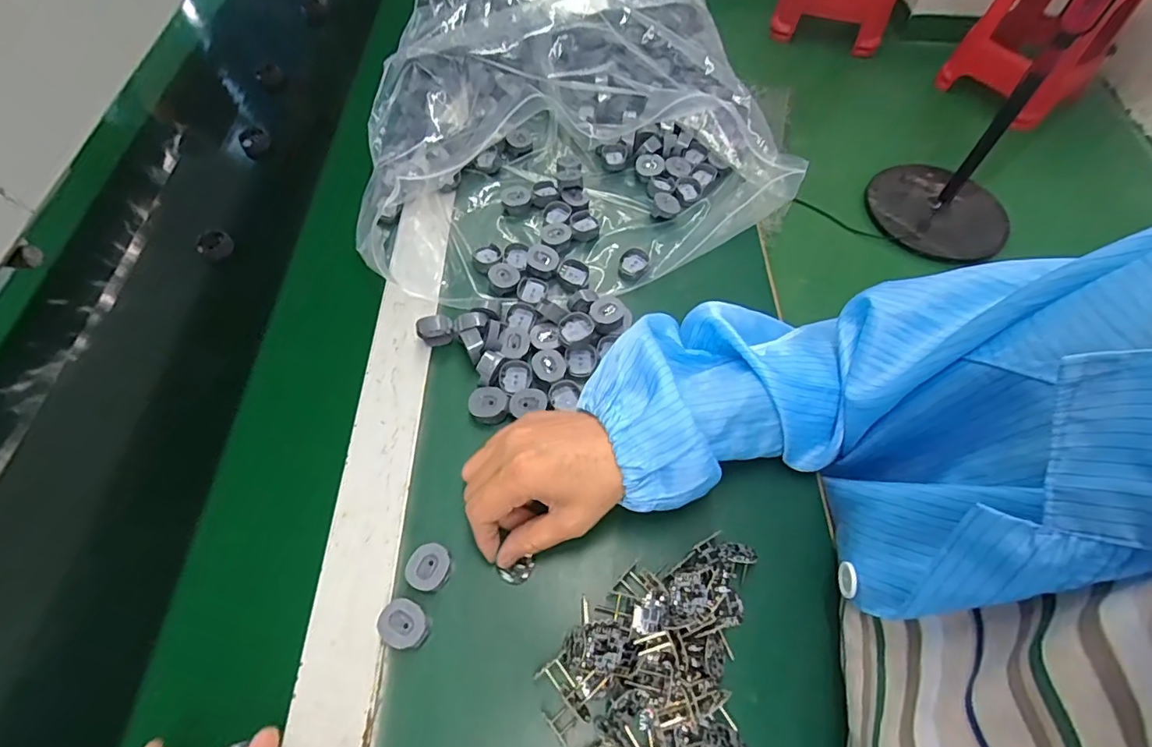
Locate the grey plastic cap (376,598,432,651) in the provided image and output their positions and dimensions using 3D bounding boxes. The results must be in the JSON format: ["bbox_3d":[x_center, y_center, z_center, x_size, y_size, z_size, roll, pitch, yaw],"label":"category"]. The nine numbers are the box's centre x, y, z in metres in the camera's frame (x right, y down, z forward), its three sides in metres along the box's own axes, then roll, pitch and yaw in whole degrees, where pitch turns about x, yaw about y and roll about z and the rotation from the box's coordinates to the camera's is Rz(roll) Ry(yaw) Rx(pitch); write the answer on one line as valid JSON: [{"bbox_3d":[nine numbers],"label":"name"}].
[{"bbox_3d":[-0.105,0.153,0.326,0.029,0.014,0.024,25,62,12],"label":"grey plastic cap"}]

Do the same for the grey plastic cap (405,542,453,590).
[{"bbox_3d":[-0.094,0.124,0.343,0.025,0.011,0.028,22,61,10],"label":"grey plastic cap"}]

